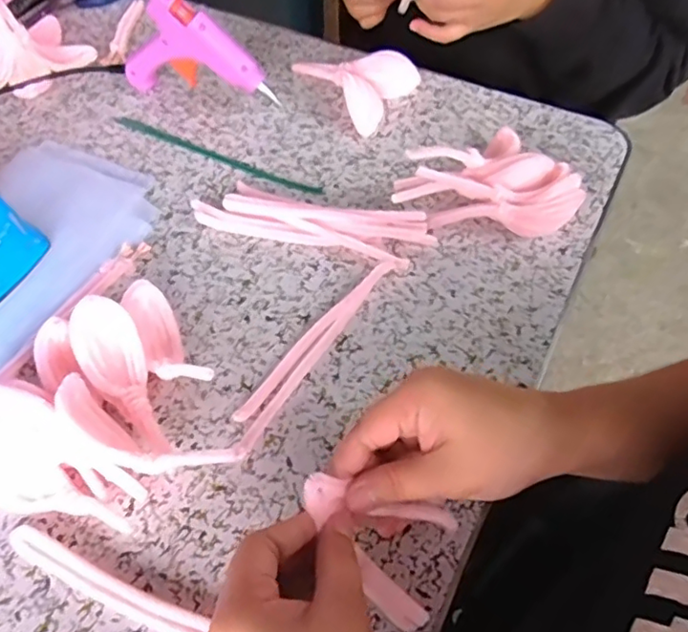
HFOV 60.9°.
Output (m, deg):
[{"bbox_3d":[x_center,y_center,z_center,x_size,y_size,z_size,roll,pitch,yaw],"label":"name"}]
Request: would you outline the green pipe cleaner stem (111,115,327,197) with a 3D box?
[{"bbox_3d":[-0.107,-0.133,0.478,0.200,0.004,0.011,23,61,15],"label":"green pipe cleaner stem"}]

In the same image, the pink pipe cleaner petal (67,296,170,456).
[{"bbox_3d":[-0.128,0.035,0.340,0.035,0.014,0.101,-28,75,-16],"label":"pink pipe cleaner petal"}]

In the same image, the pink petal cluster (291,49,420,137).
[{"bbox_3d":[0.002,-0.210,0.506,0.101,0.032,0.079,31,63,19],"label":"pink petal cluster"}]

